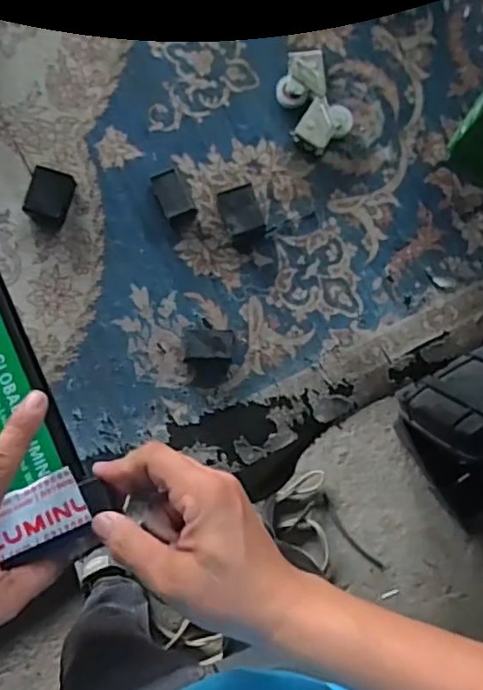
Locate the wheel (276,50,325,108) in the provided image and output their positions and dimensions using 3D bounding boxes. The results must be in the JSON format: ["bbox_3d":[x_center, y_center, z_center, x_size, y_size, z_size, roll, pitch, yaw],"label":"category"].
[{"bbox_3d":[0.053,-0.240,0.548,0.041,0.024,0.046,-1,83,-1],"label":"wheel"}]

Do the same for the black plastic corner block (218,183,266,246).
[{"bbox_3d":[0.001,-0.115,0.533,0.033,0.028,0.045,-16,84,-2],"label":"black plastic corner block"}]

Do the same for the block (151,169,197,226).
[{"bbox_3d":[-0.059,-0.129,0.532,0.026,0.021,0.045,-26,84,-3],"label":"block"}]

